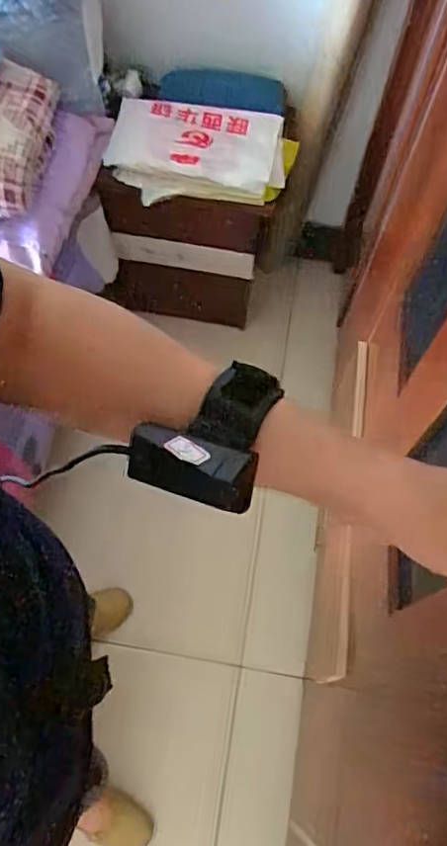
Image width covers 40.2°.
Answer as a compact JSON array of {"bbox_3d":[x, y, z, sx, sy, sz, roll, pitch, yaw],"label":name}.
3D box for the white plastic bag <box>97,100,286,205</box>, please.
[{"bbox_3d":[-0.047,-0.522,1.186,0.335,0.098,0.198,9,62,2],"label":"white plastic bag"}]

